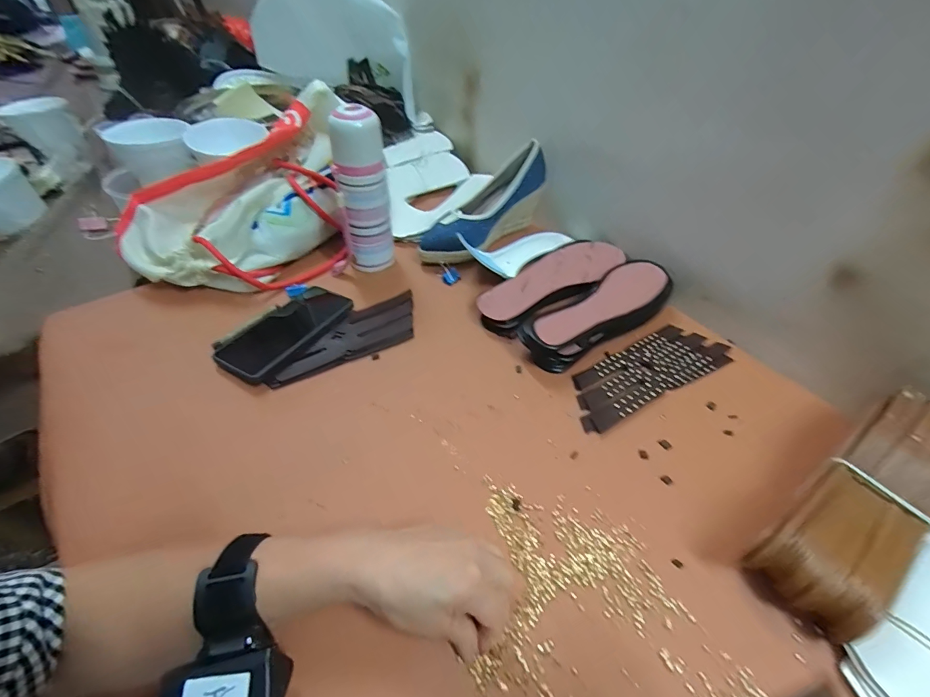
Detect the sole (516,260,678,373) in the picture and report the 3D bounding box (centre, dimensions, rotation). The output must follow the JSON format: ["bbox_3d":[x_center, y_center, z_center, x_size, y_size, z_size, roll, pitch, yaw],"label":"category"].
[{"bbox_3d":[0.170,-0.046,0.525,0.226,0.044,0.071,-26,54,-23],"label":"sole"}]

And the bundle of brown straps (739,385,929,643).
[{"bbox_3d":[0.339,0.130,0.353,0.235,0.086,0.081,-28,54,-25],"label":"bundle of brown straps"}]

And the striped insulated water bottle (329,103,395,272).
[{"bbox_3d":[-0.137,-0.212,0.566,0.066,0.204,0.060,-7,48,-8],"label":"striped insulated water bottle"}]

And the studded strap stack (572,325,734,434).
[{"bbox_3d":[0.214,0.024,0.488,0.217,0.006,0.074,-21,51,-21],"label":"studded strap stack"}]

